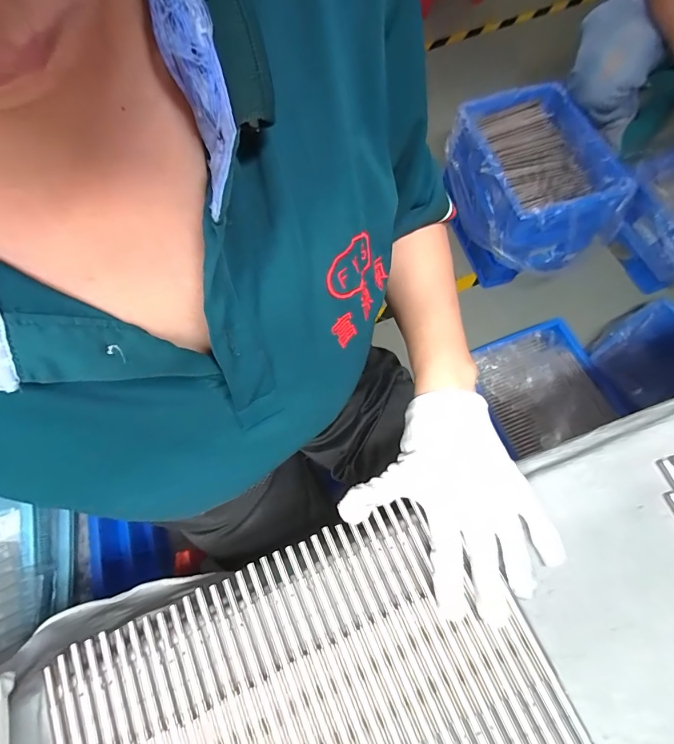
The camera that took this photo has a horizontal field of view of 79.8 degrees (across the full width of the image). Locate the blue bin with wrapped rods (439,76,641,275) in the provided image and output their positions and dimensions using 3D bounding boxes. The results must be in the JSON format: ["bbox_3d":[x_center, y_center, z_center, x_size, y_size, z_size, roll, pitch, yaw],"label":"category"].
[{"bbox_3d":[0.519,-0.525,1.118,0.337,0.210,0.435,-18,69,-4],"label":"blue bin with wrapped rods"}]

